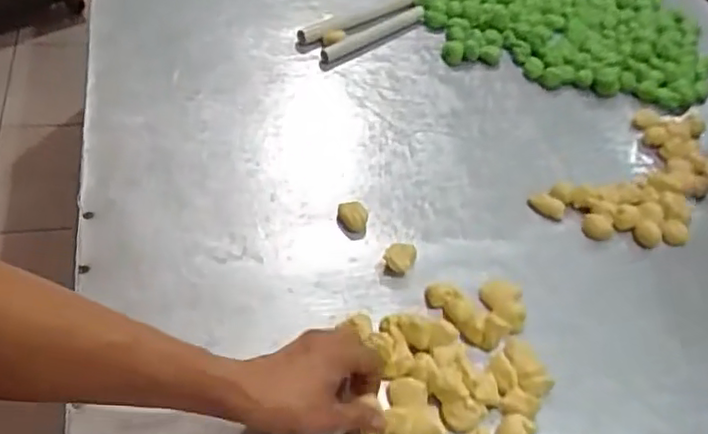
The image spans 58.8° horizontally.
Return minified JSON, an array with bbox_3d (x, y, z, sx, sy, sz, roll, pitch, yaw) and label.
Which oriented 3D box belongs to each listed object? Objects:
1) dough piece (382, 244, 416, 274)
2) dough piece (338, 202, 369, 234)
[{"bbox_3d":[0.050,0.042,0.680,0.029,0.023,0.034,25,52,10],"label":"dough piece"},{"bbox_3d":[-0.002,0.000,0.716,0.035,0.024,0.029,13,51,1],"label":"dough piece"}]

